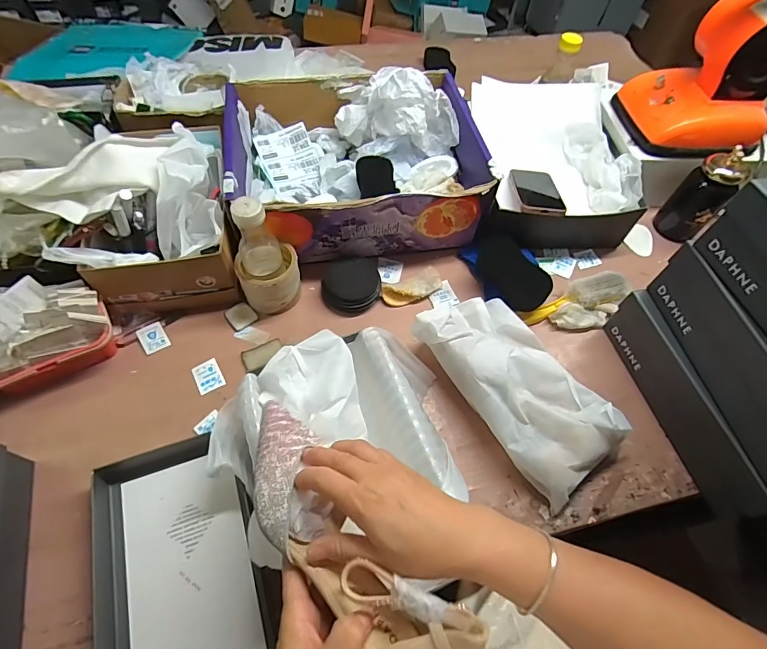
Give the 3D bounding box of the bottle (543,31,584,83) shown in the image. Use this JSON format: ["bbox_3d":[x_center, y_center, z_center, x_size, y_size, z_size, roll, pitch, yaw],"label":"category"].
[{"bbox_3d":[0.350,-0.513,0.806,0.049,0.079,0.037,25,61,11],"label":"bottle"}]

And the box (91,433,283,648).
[{"bbox_3d":[-0.218,0.279,0.462,0.166,0.047,0.312,-20,62,-15],"label":"box"}]

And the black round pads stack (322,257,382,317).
[{"bbox_3d":[-0.051,-0.067,0.678,0.093,0.037,0.110,-2,59,-5],"label":"black round pads stack"}]

